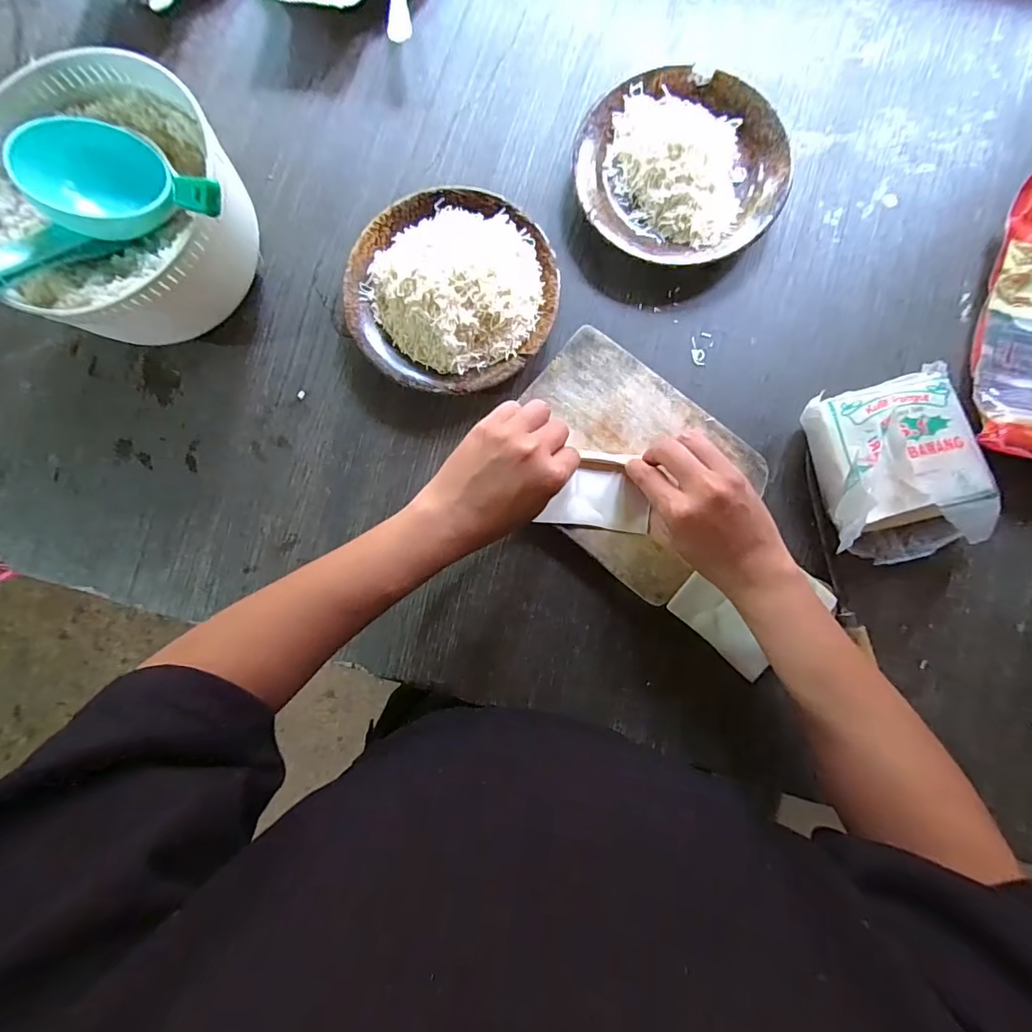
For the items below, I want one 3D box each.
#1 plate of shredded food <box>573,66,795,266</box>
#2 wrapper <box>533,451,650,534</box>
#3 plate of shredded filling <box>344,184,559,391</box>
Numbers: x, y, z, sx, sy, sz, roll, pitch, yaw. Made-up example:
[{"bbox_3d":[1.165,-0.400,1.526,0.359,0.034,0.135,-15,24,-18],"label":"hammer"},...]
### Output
[{"bbox_3d":[0.147,-0.313,0.448,0.181,0.037,0.174,0,85,3],"label":"plate of shredded food"},{"bbox_3d":[0.070,-0.021,0.424,0.087,0.009,0.063,6,85,4],"label":"wrapper"},{"bbox_3d":[-0.056,-0.201,0.438,0.177,0.052,0.183,0,85,3],"label":"plate of shredded filling"}]

